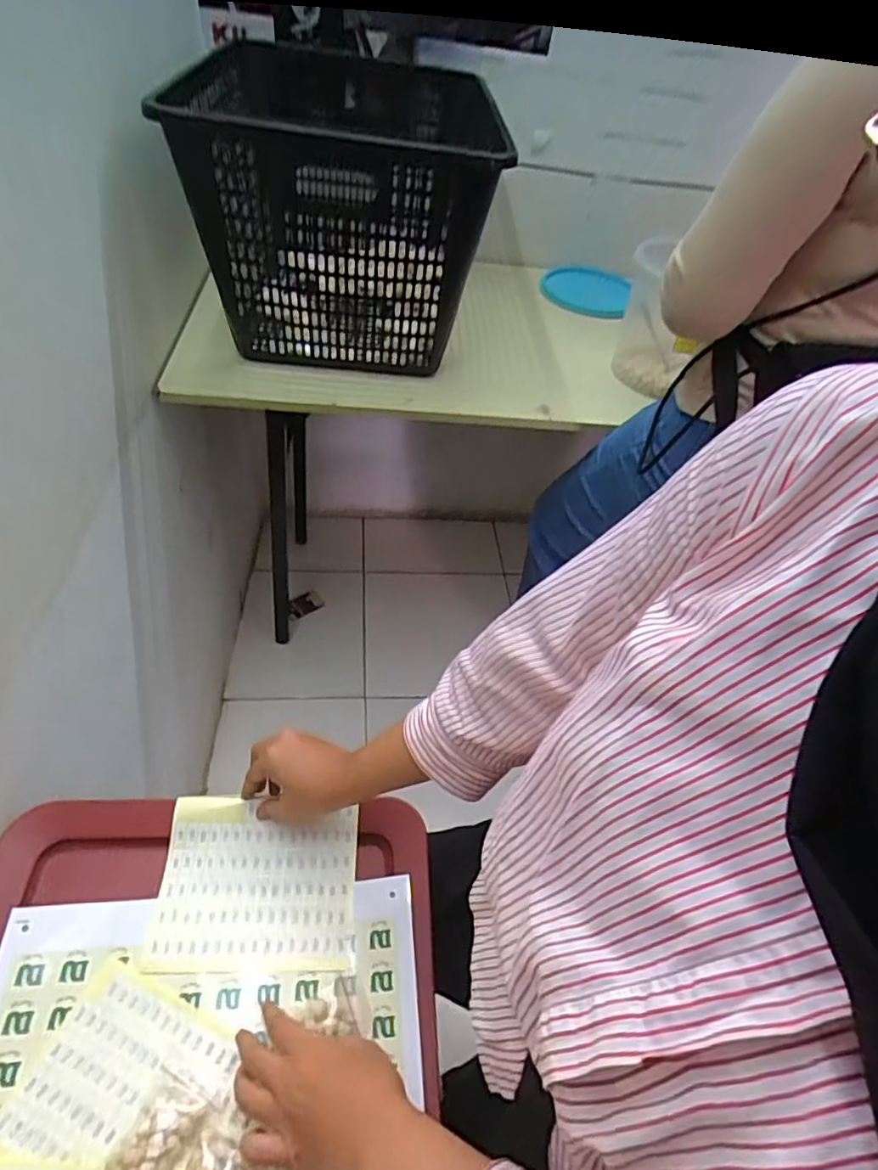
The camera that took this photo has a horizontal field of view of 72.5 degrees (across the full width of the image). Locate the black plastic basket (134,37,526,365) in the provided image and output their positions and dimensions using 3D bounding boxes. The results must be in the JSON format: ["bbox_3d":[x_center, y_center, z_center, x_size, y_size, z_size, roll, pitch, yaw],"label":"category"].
[{"bbox_3d":[-0.130,-0.503,0.850,0.372,0.311,0.364,2,47,-5],"label":"black plastic basket"}]

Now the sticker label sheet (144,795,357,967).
[{"bbox_3d":[-0.157,0.257,0.525,0.164,0.021,0.133,2,47,-5],"label":"sticker label sheet"}]

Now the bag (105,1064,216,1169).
[{"bbox_3d":[-0.192,0.379,0.406,0.045,0.016,0.066,25,49,16],"label":"bag"}]

